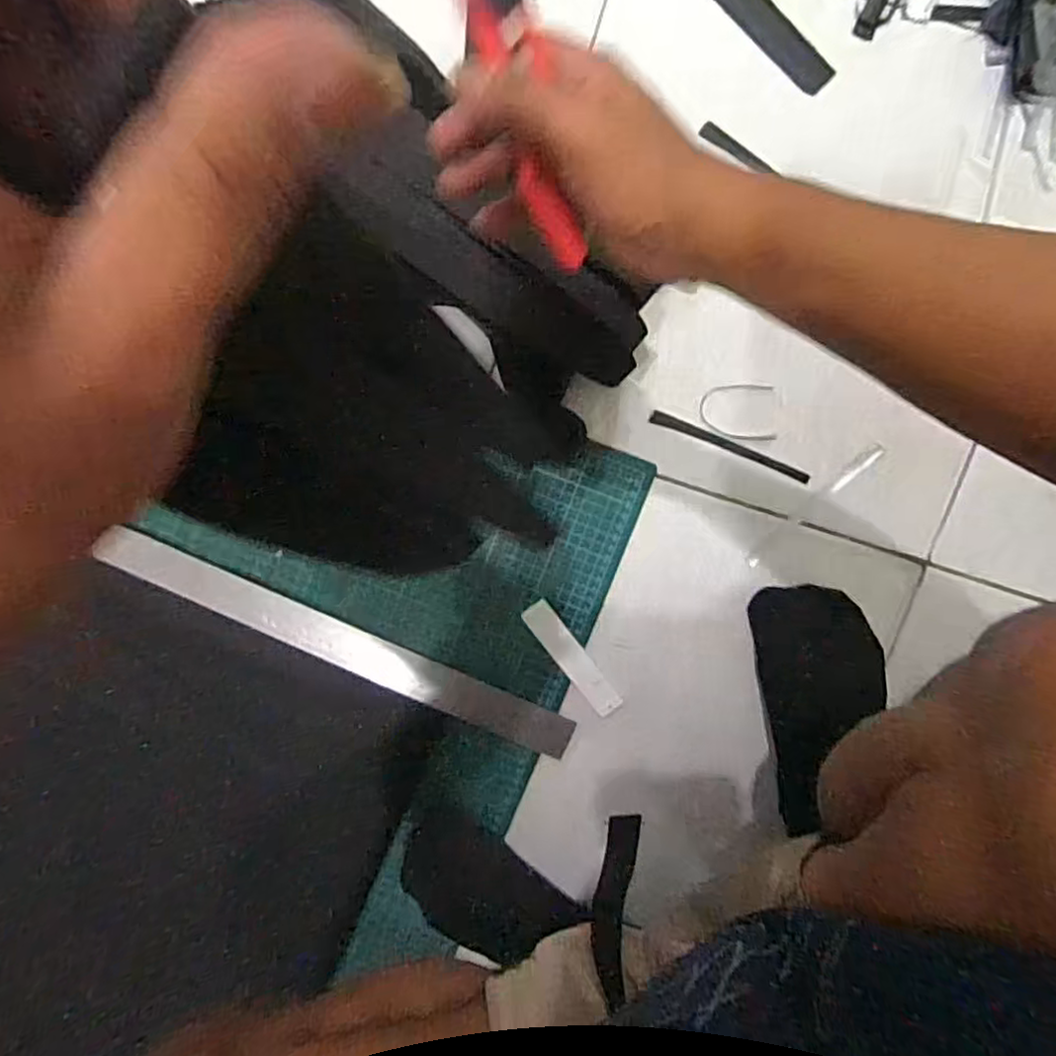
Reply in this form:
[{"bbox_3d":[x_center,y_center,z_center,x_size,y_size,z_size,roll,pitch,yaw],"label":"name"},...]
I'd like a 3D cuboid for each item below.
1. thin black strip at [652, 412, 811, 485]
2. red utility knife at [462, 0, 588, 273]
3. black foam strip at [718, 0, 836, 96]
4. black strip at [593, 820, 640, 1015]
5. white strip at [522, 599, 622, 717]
[{"bbox_3d":[0.169,-0.069,0.561,0.140,0.005,0.011,23,99,2],"label":"thin black strip"},{"bbox_3d":[-0.008,-0.202,0.279,0.028,0.015,0.181,-16,106,7],"label":"red utility knife"},{"bbox_3d":[0.183,-0.398,0.523,0.029,0.005,0.139,-43,92,8],"label":"black foam strip"},{"bbox_3d":[0.056,0.244,0.437,0.025,0.119,0.006,-3,125,17],"label":"black strip"},{"bbox_3d":[0.039,0.115,0.586,0.026,0.005,0.114,-38,93,8],"label":"white strip"}]

